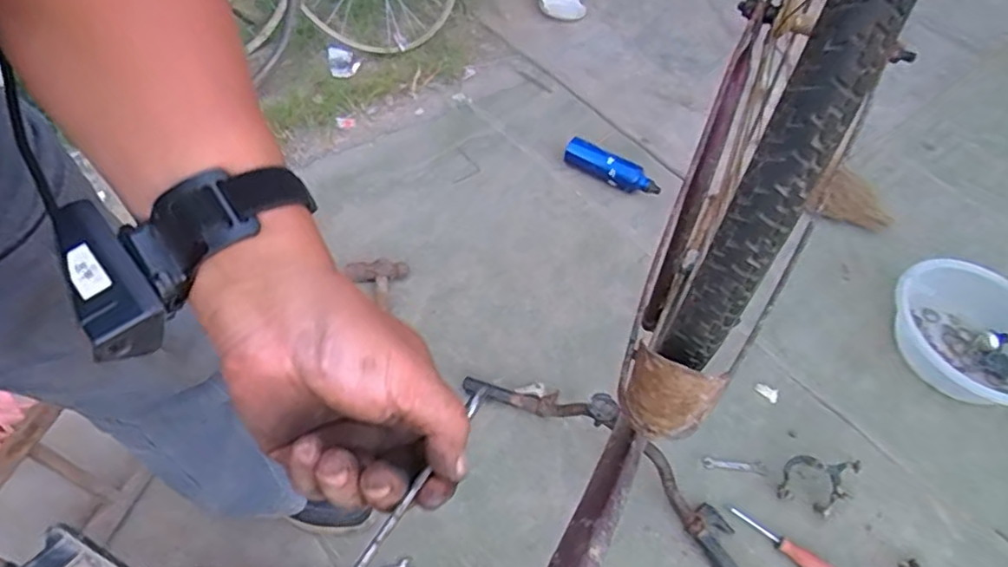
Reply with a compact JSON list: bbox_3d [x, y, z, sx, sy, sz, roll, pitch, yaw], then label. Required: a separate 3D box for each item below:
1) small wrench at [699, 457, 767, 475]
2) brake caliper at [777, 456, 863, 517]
[{"bbox_3d":[0.392,0.313,1.100,0.108,0.009,0.021,5,51,0],"label":"small wrench"},{"bbox_3d":[0.520,0.328,1.061,0.109,0.050,0.093,19,52,10],"label":"brake caliper"}]

